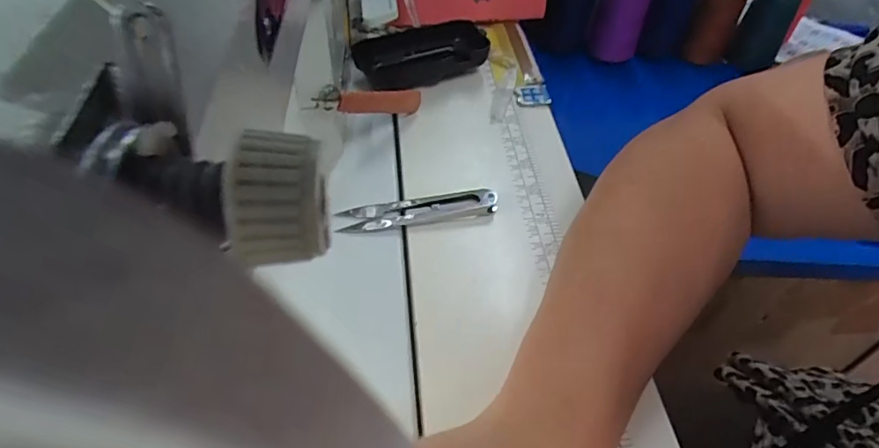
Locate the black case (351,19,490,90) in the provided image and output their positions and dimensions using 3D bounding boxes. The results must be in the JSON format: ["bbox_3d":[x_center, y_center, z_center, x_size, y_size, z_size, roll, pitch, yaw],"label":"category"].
[{"bbox_3d":[-0.011,-0.139,0.430,0.111,0.025,0.051,-18,55,-21],"label":"black case"}]

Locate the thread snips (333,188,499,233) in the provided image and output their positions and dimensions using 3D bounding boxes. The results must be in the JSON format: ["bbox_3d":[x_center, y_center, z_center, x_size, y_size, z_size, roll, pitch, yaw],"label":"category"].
[{"bbox_3d":[-0.013,-0.009,0.335,0.100,0.010,0.022,-6,50,-7],"label":"thread snips"}]

